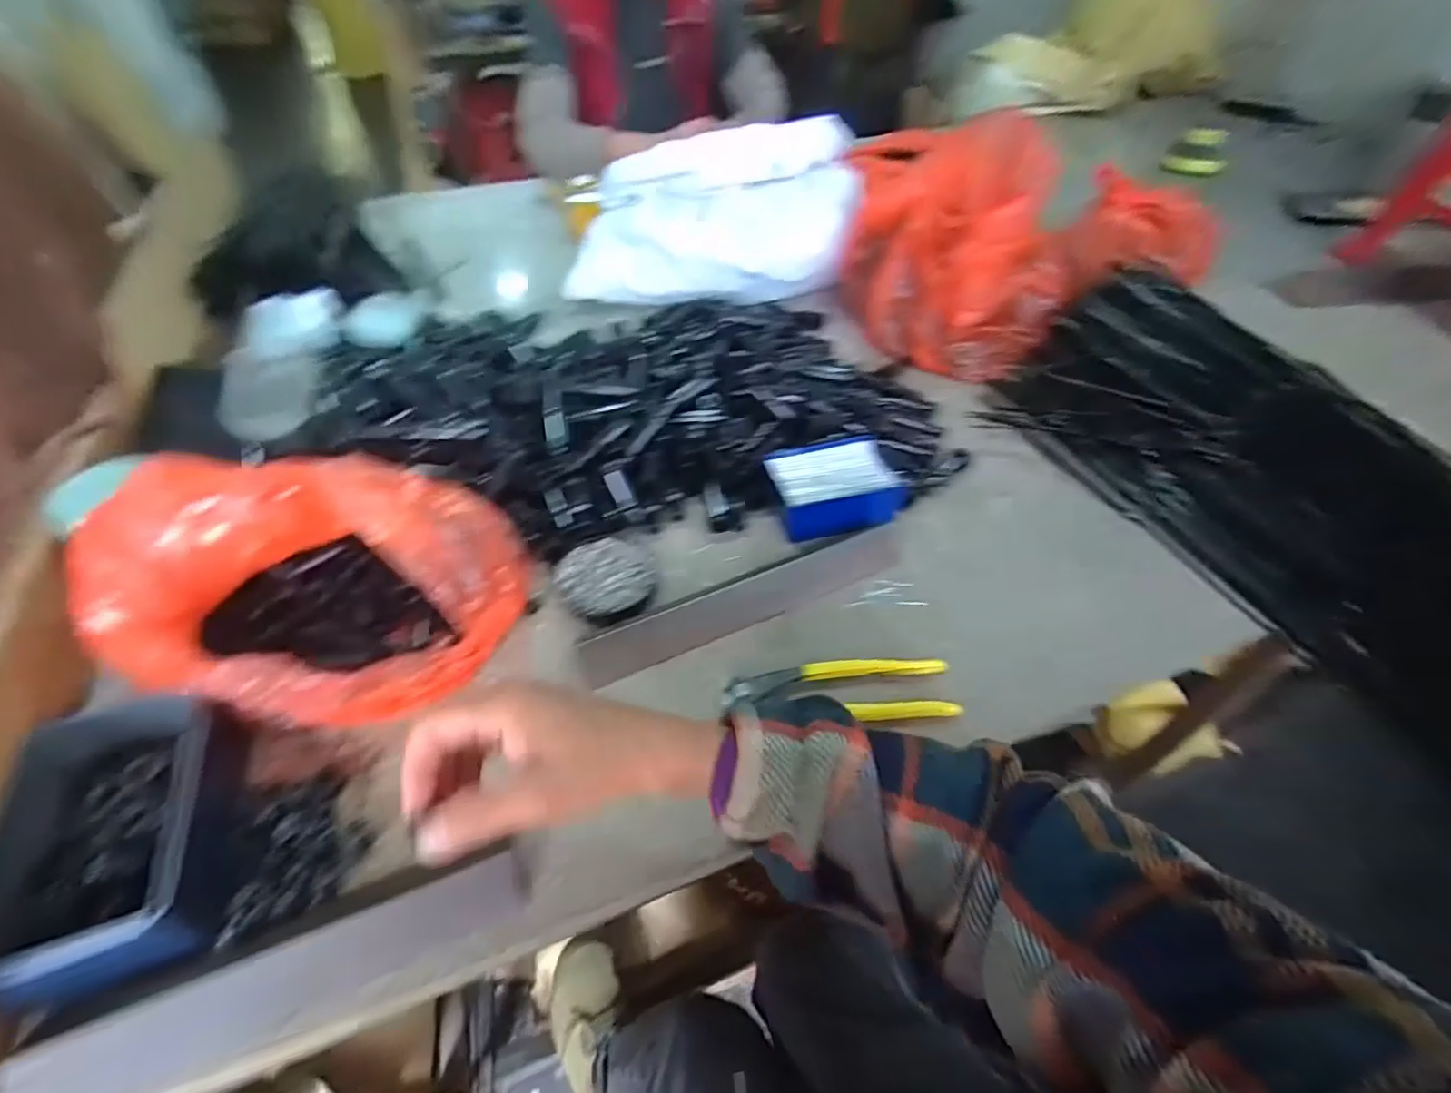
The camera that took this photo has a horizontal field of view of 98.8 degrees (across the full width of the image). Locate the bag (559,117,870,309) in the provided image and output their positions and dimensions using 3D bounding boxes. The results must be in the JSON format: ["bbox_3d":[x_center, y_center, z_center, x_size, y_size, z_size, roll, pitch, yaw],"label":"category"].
[{"bbox_3d":[-0.016,-0.423,0.794,0.372,0.170,0.144,-2,48,-2],"label":"bag"}]

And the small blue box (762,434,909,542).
[{"bbox_3d":[0.101,-0.056,0.573,0.130,0.053,0.084,-15,50,-13],"label":"small blue box"}]

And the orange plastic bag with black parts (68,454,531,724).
[{"bbox_3d":[-0.268,0.030,0.423,0.241,0.129,0.166,-13,49,-12],"label":"orange plastic bag with black parts"}]

